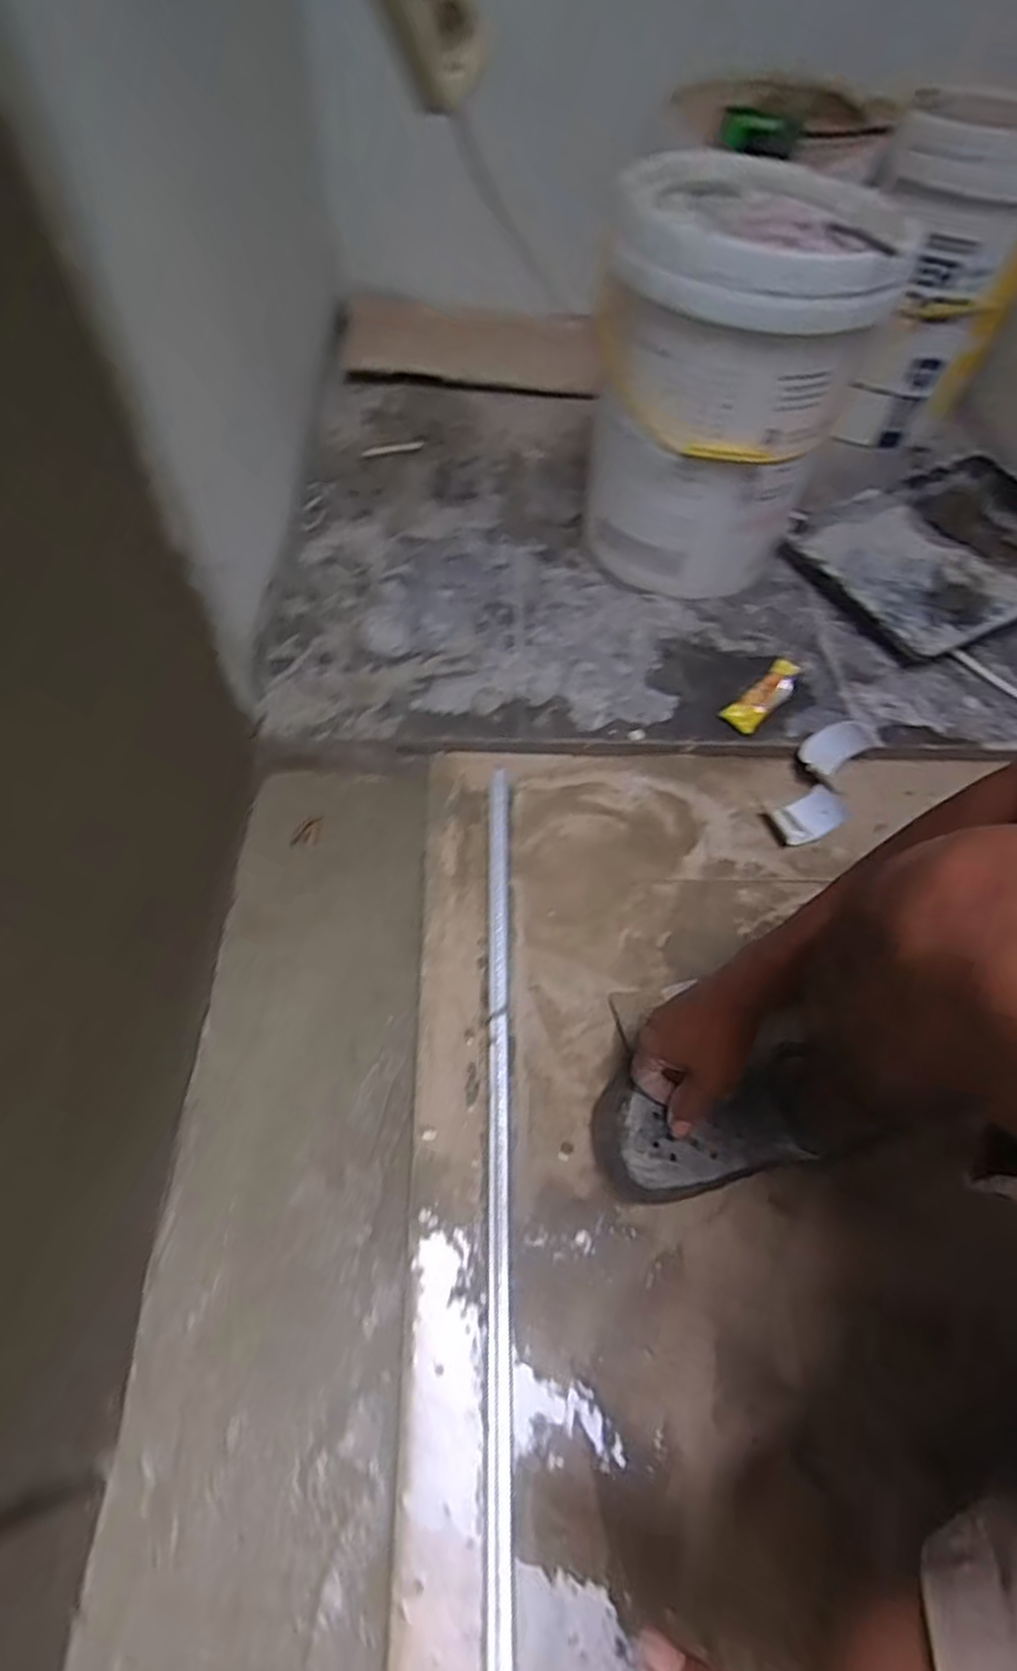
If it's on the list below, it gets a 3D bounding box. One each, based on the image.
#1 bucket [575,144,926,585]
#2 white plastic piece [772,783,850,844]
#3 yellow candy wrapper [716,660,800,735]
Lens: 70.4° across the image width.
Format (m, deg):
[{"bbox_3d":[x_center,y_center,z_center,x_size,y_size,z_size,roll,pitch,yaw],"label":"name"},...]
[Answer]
[{"bbox_3d":[0.243,-0.524,0.878,0.265,0.394,0.280,2,58,-3],"label":"bucket"},{"bbox_3d":[0.340,-0.024,0.804,0.076,0.018,0.047,-26,63,-18],"label":"white plastic piece"},{"bbox_3d":[0.310,-0.169,0.871,0.132,0.024,0.042,-39,68,-24],"label":"yellow candy wrapper"}]

